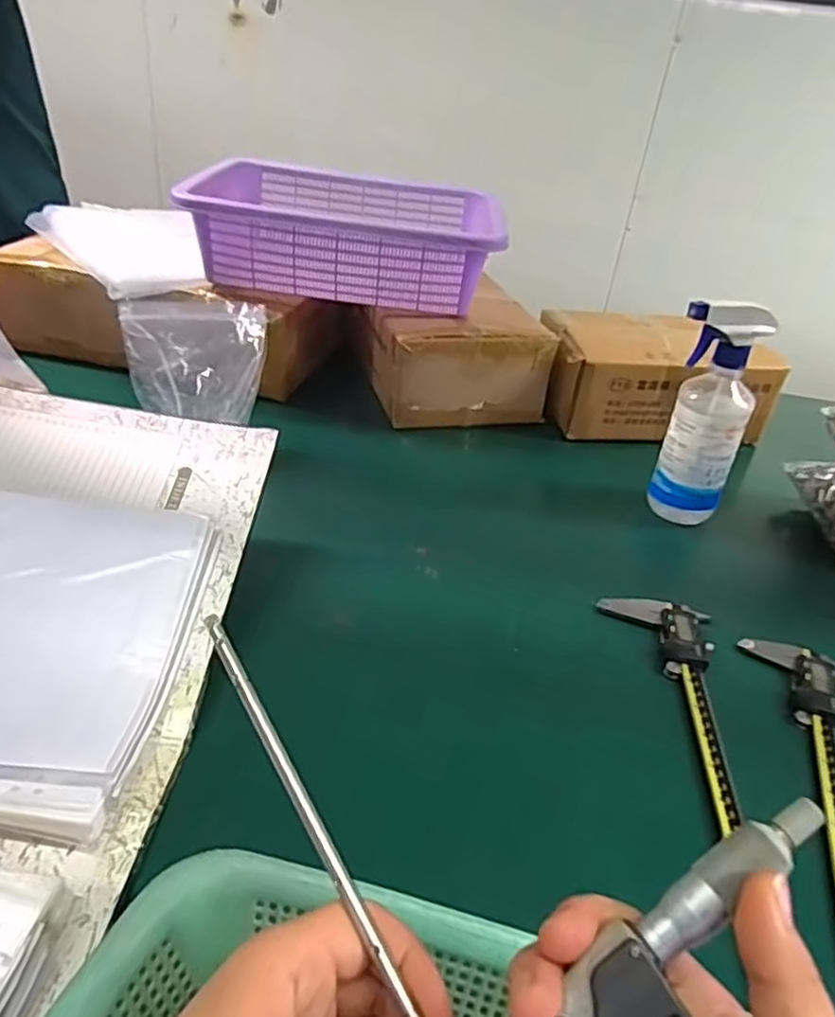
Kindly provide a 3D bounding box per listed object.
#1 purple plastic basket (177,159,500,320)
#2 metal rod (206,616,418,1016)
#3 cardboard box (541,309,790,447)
[{"bbox_3d":[-0.084,-0.348,0.912,0.365,0.121,0.301,7,33,-1],"label":"purple plastic basket"},{"bbox_3d":[-0.036,0.113,0.246,0.006,0.005,0.194,-16,52,-32],"label":"metal rod"},{"bbox_3d":[0.291,-0.169,0.883,0.268,0.106,0.171,2,33,-7],"label":"cardboard box"}]

